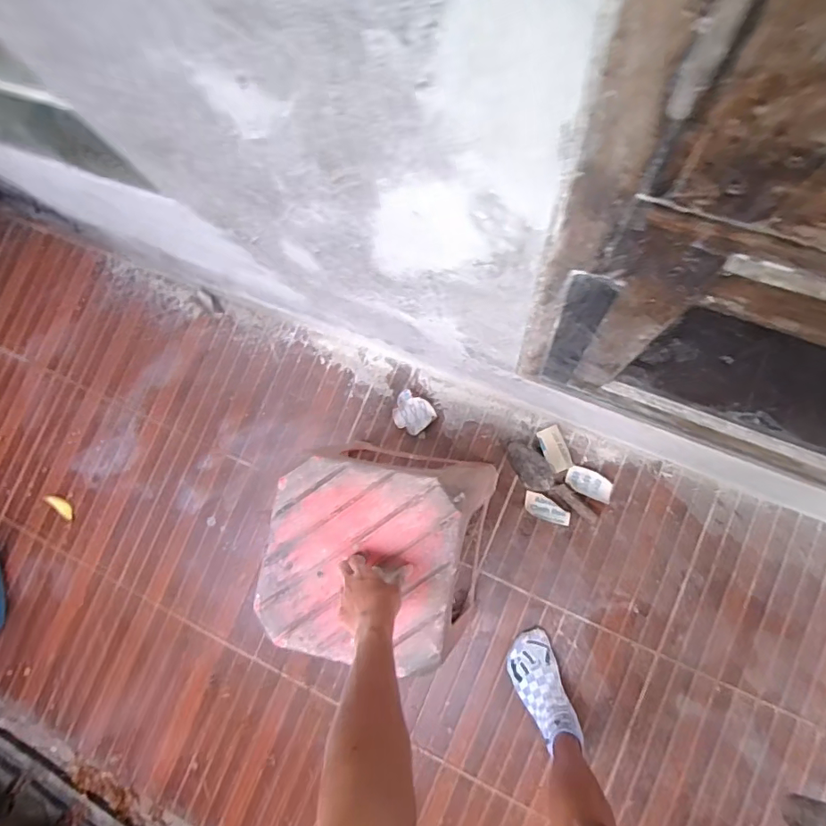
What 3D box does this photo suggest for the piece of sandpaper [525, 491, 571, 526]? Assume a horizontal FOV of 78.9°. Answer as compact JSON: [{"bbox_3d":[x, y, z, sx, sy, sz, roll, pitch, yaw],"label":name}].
[{"bbox_3d":[0.299,0.216,1.122,0.107,0.009,0.049,23,85,11],"label":"piece of sandpaper"}]

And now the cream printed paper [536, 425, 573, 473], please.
[{"bbox_3d":[0.321,0.081,1.132,0.052,0.013,0.100,-19,79,5],"label":"cream printed paper"}]

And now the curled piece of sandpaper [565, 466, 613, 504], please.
[{"bbox_3d":[0.393,0.156,1.115,0.105,0.005,0.056,27,86,11],"label":"curled piece of sandpaper"}]

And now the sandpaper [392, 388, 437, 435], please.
[{"bbox_3d":[0.000,0.002,1.190,0.101,0.016,0.085,29,86,12],"label":"sandpaper"}]

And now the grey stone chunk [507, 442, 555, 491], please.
[{"bbox_3d":[0.261,0.120,1.127,0.066,0.034,0.131,-42,78,1],"label":"grey stone chunk"}]

